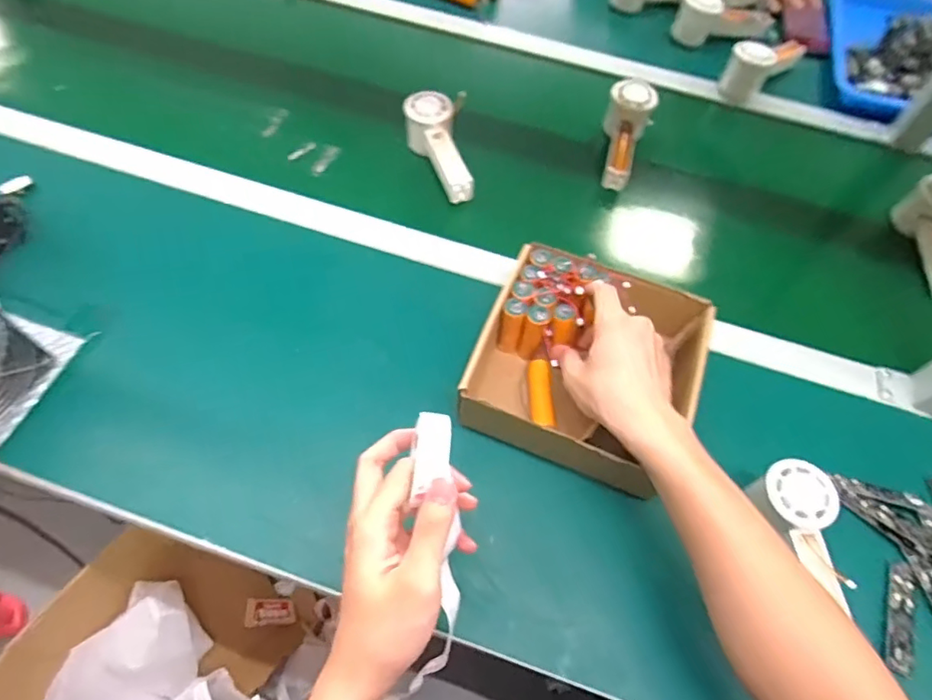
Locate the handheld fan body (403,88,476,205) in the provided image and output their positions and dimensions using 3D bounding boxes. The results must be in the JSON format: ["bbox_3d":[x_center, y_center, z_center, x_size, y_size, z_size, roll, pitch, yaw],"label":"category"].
[{"bbox_3d":[-0.035,-0.247,0.697,0.056,0.049,0.151,-10,61,-10],"label":"handheld fan body"}]

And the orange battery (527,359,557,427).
[{"bbox_3d":[0.074,0.043,0.557,0.021,0.016,0.074,-1,60,-5],"label":"orange battery"}]

